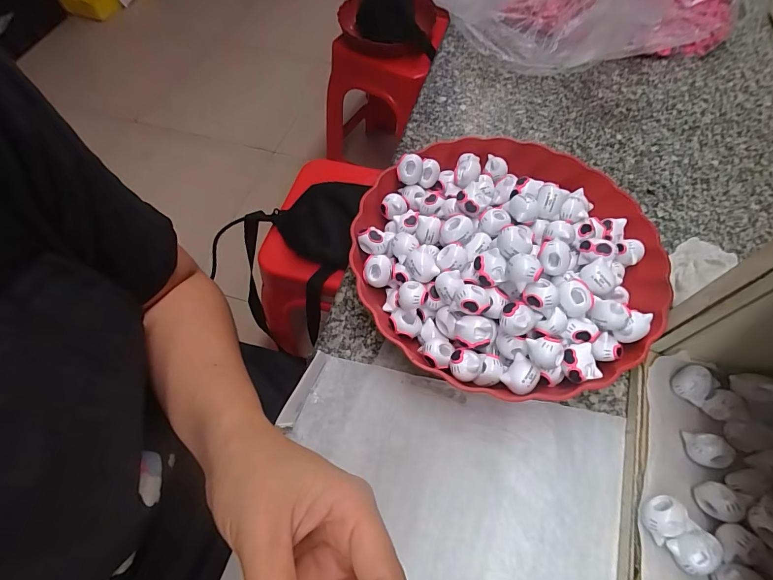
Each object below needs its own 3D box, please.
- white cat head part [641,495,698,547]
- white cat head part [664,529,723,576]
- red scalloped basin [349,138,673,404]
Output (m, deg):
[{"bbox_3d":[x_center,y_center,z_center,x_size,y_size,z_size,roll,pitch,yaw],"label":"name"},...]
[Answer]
[{"bbox_3d":[0.170,0.139,0.238,0.025,0.020,0.023,0,59,0],"label":"white cat head part"},{"bbox_3d":[0.181,0.153,0.229,0.026,0.015,0.018,-15,60,-9],"label":"white cat head part"},{"bbox_3d":[0.100,-0.034,0.324,0.242,0.088,0.233,0,59,0],"label":"red scalloped basin"}]

